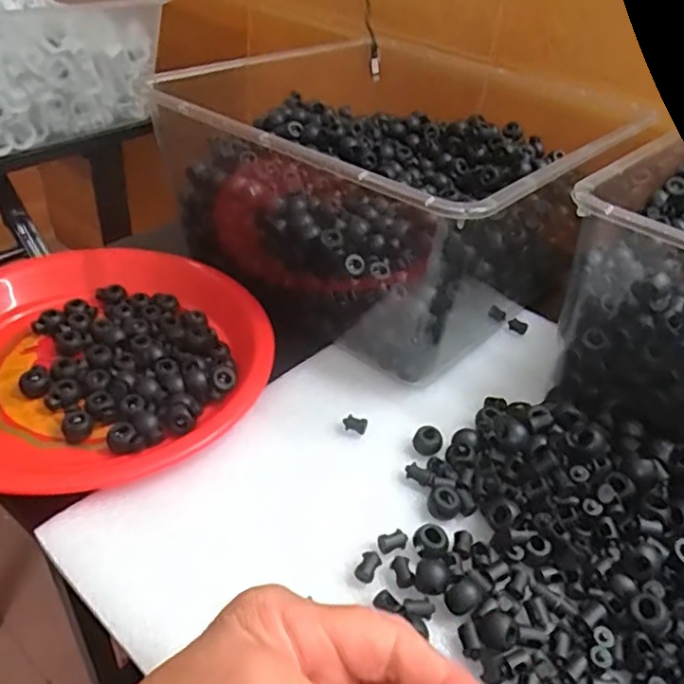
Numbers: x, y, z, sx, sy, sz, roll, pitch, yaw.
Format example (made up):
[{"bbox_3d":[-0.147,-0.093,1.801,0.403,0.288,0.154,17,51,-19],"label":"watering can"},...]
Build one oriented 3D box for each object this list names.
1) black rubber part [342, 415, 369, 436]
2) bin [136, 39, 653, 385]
[{"bbox_3d":[0.008,0.051,0.381,0.015,0.008,0.008,10,39,5],"label":"black rubber part"},{"bbox_3d":[0.030,-0.120,0.484,0.247,0.135,0.286,-29,50,-35],"label":"bin"}]

